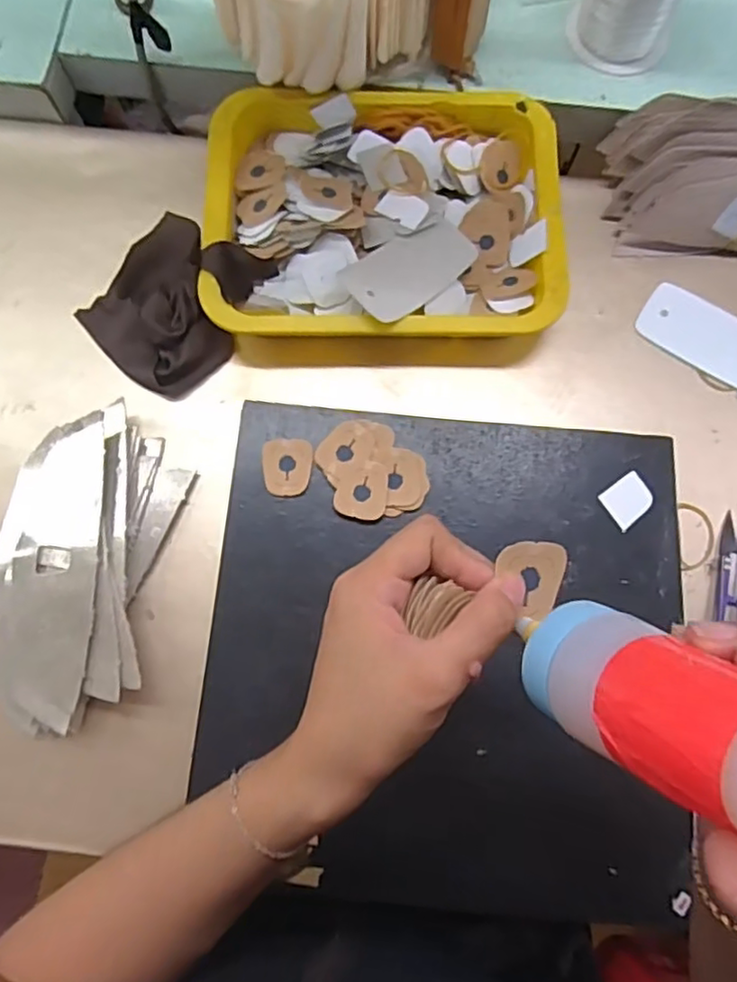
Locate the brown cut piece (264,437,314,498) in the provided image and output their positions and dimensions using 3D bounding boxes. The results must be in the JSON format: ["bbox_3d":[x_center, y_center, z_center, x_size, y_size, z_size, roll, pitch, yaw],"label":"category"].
[{"bbox_3d":[-0.056,-0.016,0.431,0.033,0.004,0.040,7,80,1],"label":"brown cut piece"}]

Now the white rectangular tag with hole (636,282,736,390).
[{"bbox_3d":[0.256,-0.116,0.477,0.102,0.005,0.053,31,82,5],"label":"white rectangular tag with hole"}]

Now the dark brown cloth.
[{"bbox_3d":[-0.144,-0.140,0.461,0.103,0.037,0.119,38,82,6],"label":"dark brown cloth"}]

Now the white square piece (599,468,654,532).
[{"bbox_3d":[0.176,0.006,0.428,0.033,0.004,0.028,-34,82,-6],"label":"white square piece"}]

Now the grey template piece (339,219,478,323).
[{"bbox_3d":[0.031,-0.159,0.454,0.095,0.008,0.051,-36,84,-16],"label":"grey template piece"}]

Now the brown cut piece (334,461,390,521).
[{"bbox_3d":[-0.004,-0.001,0.424,0.034,0.004,0.038,6,80,1],"label":"brown cut piece"}]

